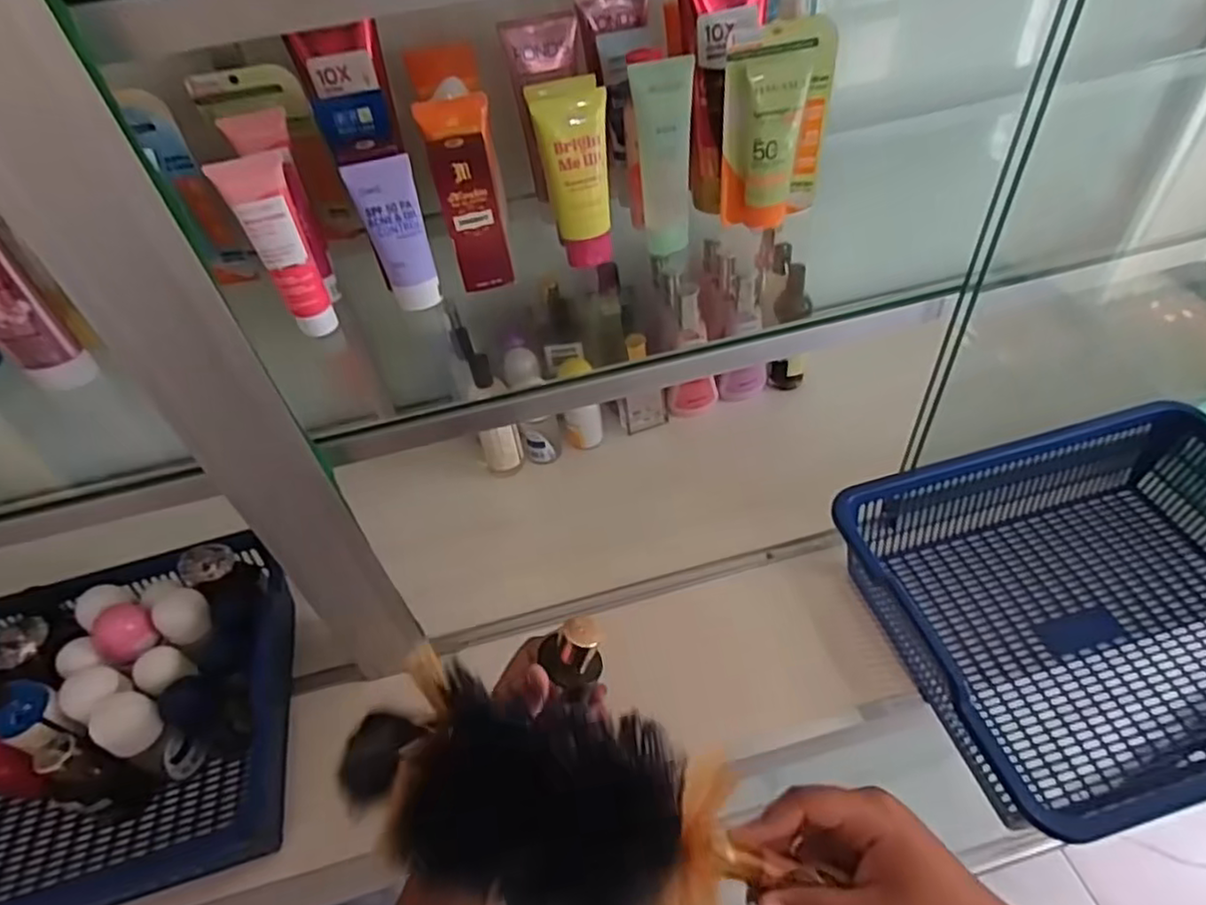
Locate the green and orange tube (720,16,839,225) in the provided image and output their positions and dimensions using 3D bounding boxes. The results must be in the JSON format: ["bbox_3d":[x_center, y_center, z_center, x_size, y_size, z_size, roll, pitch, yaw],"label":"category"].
[{"bbox_3d":[0.129,-0.242,0.505,0.073,0.136,0.032,-25,50,-15],"label":"green and orange tube"}]

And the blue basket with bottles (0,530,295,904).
[{"bbox_3d":[-0.406,0.216,0.503,0.321,0.121,0.227,-17,48,-9],"label":"blue basket with bottles"}]

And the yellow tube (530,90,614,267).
[{"bbox_3d":[-0.018,-0.203,0.508,0.050,0.118,0.031,-11,48,-3],"label":"yellow tube"}]

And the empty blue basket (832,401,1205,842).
[{"bbox_3d":[0.375,0.103,0.522,0.330,0.104,0.268,-14,48,-6],"label":"empty blue basket"}]

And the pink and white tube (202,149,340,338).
[{"bbox_3d":[-0.220,-0.140,0.469,0.040,0.122,0.024,-25,50,-15],"label":"pink and white tube"}]

